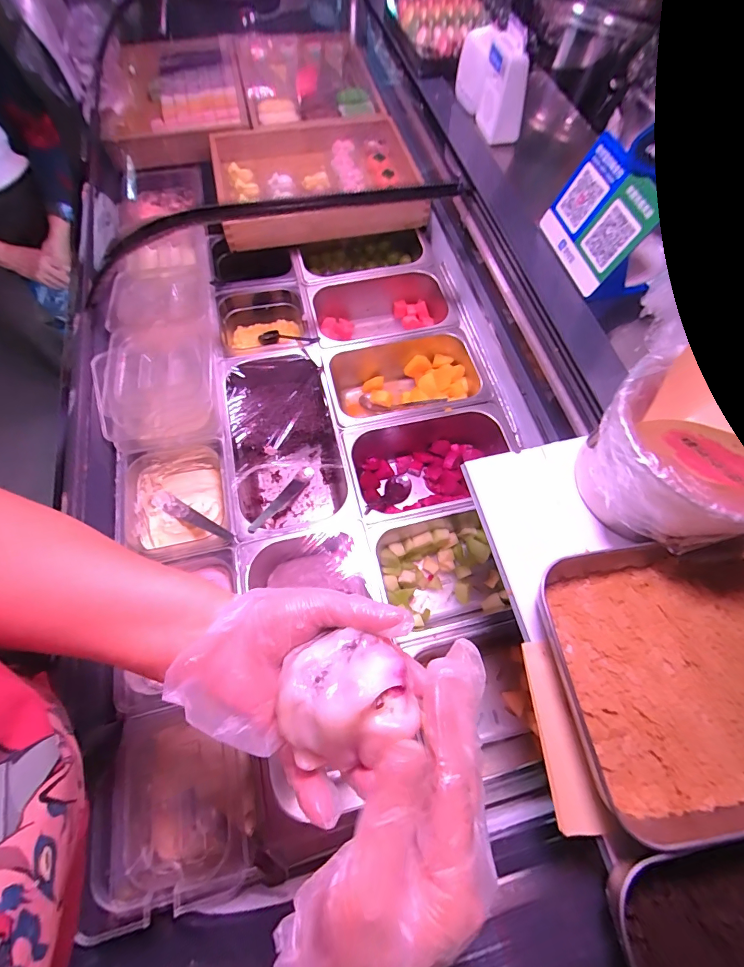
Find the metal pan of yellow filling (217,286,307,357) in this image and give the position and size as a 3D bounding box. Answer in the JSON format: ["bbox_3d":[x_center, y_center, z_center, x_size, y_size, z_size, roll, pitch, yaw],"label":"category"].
[{"bbox_3d":[-0.194,-0.280,0.745,0.147,0.084,0.153,-13,68,-8],"label":"metal pan of yellow filling"}]

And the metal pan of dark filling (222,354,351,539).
[{"bbox_3d":[-0.142,-0.056,0.660,0.165,0.113,0.315,-12,68,-8],"label":"metal pan of dark filling"}]

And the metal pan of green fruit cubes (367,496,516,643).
[{"bbox_3d":[0.097,0.131,0.574,0.197,0.089,0.168,-12,68,-8],"label":"metal pan of green fruit cubes"}]

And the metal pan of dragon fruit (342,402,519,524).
[{"bbox_3d":[0.095,-0.018,0.642,0.258,0.102,0.159,-12,68,-8],"label":"metal pan of dragon fruit"}]

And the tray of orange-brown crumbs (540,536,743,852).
[{"bbox_3d":[0.282,0.146,0.325,0.266,0.049,0.194,-5,67,-5],"label":"tray of orange-brown crumbs"}]

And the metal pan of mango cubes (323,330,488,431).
[{"bbox_3d":[0.056,-0.165,0.704,0.257,0.089,0.166,-12,67,-8],"label":"metal pan of mango cubes"}]

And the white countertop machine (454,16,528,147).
[{"bbox_3d":[0.197,-0.676,0.663,0.052,0.115,0.189,-14,68,-9],"label":"white countertop machine"}]

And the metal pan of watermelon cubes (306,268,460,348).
[{"bbox_3d":[0.018,-0.315,0.775,0.257,0.098,0.169,-16,68,-9],"label":"metal pan of watermelon cubes"}]

